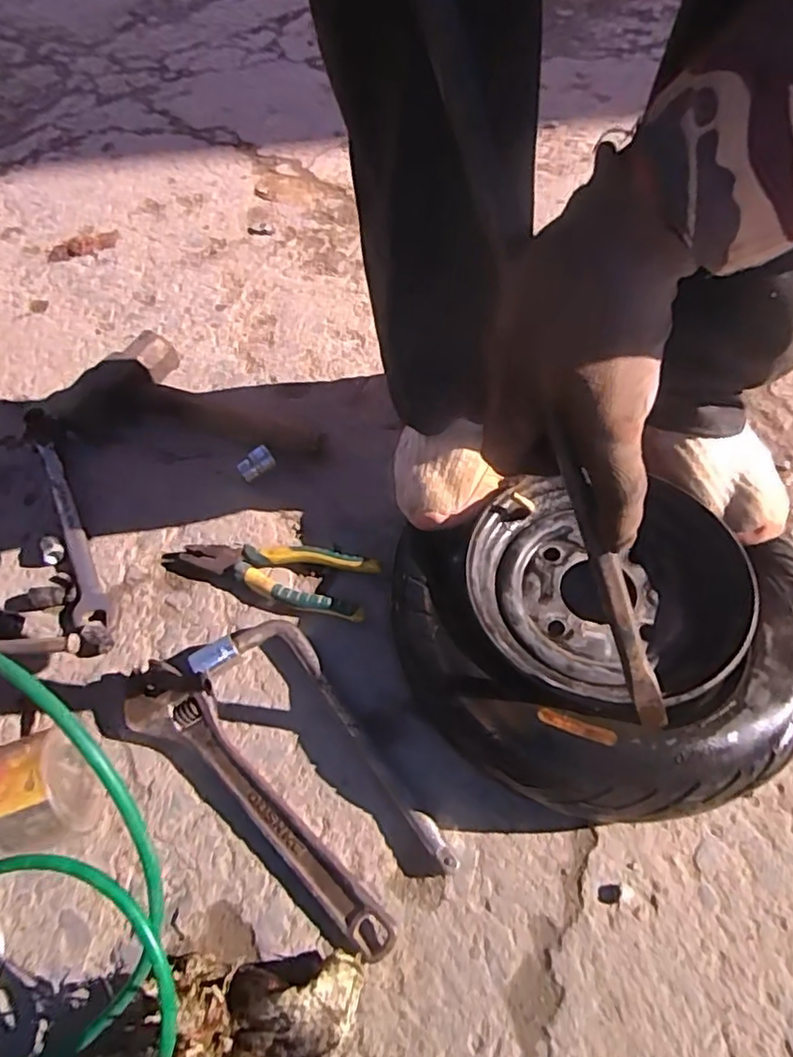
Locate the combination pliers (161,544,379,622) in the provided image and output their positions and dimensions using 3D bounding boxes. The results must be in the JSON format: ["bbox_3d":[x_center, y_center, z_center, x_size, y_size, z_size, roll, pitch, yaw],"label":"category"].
[{"bbox_3d":[-0.126,0.037,0.606,0.212,0.023,0.065,12,59,13],"label":"combination pliers"}]

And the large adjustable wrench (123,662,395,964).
[{"bbox_3d":[-0.112,0.208,0.485,0.280,0.031,0.051,36,66,25],"label":"large adjustable wrench"}]

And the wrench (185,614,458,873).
[{"bbox_3d":[-0.048,0.155,0.520,0.268,0.022,0.077,29,64,22],"label":"wrench"}]

